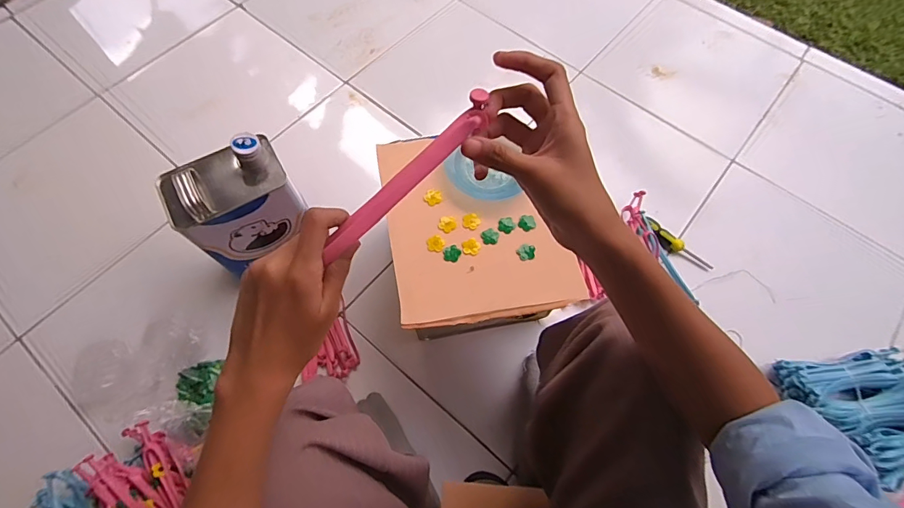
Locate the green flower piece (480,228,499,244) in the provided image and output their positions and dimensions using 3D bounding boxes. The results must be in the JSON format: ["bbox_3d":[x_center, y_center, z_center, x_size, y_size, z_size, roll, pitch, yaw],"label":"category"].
[{"bbox_3d":[0.051,-0.024,0.575,0.024,0.006,0.022,0,67,-1],"label":"green flower piece"}]

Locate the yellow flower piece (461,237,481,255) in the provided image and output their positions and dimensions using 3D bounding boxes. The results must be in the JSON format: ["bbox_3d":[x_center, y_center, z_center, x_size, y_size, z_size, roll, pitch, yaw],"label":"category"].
[{"bbox_3d":[0.026,-0.010,0.567,0.024,0.004,0.024,0,67,-1],"label":"yellow flower piece"}]

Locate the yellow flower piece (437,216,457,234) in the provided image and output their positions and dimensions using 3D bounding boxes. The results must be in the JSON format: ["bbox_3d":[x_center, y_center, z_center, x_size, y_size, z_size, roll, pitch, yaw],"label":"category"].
[{"bbox_3d":[-0.006,-0.040,0.579,0.025,0.005,0.024,6,67,2],"label":"yellow flower piece"}]

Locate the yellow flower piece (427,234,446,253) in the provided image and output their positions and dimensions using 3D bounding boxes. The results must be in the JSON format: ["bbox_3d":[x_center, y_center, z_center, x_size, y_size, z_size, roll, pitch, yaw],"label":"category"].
[{"bbox_3d":[-0.022,-0.016,0.572,0.024,0.004,0.024,0,67,-1],"label":"yellow flower piece"}]

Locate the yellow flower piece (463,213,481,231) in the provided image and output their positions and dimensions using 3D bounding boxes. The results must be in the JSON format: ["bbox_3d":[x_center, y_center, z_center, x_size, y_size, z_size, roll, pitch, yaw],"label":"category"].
[{"bbox_3d":[0.027,-0.046,0.585,0.024,0.004,0.026,0,67,-1],"label":"yellow flower piece"}]

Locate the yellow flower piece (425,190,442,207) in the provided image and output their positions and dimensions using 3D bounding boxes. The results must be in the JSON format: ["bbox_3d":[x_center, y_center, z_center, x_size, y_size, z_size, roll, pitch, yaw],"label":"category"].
[{"bbox_3d":[-0.027,-0.080,0.597,0.024,0.005,0.024,0,67,-1],"label":"yellow flower piece"}]

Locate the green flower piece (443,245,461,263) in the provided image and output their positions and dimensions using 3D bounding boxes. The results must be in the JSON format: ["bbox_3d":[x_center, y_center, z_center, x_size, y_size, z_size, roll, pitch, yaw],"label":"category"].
[{"bbox_3d":[0.000,0.000,0.563,0.024,0.004,0.023,0,67,-1],"label":"green flower piece"}]

